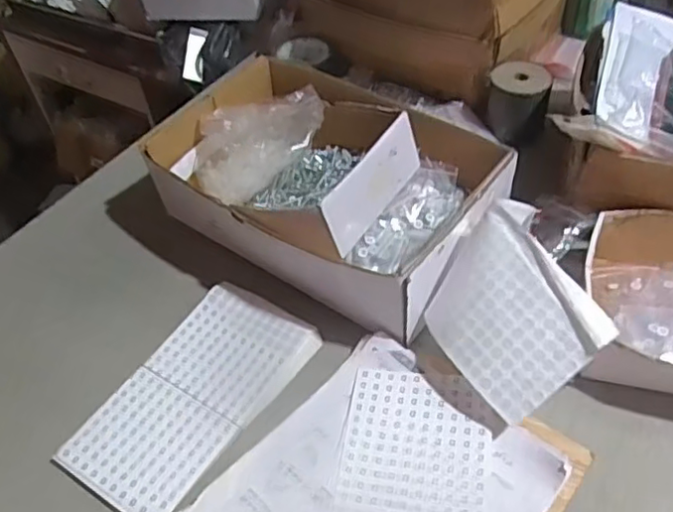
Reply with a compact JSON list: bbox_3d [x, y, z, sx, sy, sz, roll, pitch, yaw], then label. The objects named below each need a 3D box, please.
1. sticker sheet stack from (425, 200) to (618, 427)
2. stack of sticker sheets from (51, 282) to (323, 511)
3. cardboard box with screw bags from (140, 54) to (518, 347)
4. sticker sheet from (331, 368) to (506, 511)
[{"bbox_3d":[0.149,0.046,0.556,0.134,0.019,0.146,-43,63,8],"label":"sticker sheet stack"},{"bbox_3d":[-0.129,0.126,0.599,0.127,0.014,0.232,23,54,25],"label":"stack of sticker sheets"},{"bbox_3d":[-0.005,-0.086,0.700,0.338,0.123,0.237,25,55,26],"label":"cardboard box with screw bags"},{"bbox_3d":[0.060,0.193,0.514,0.125,0.010,0.222,7,48,12],"label":"sticker sheet"}]

